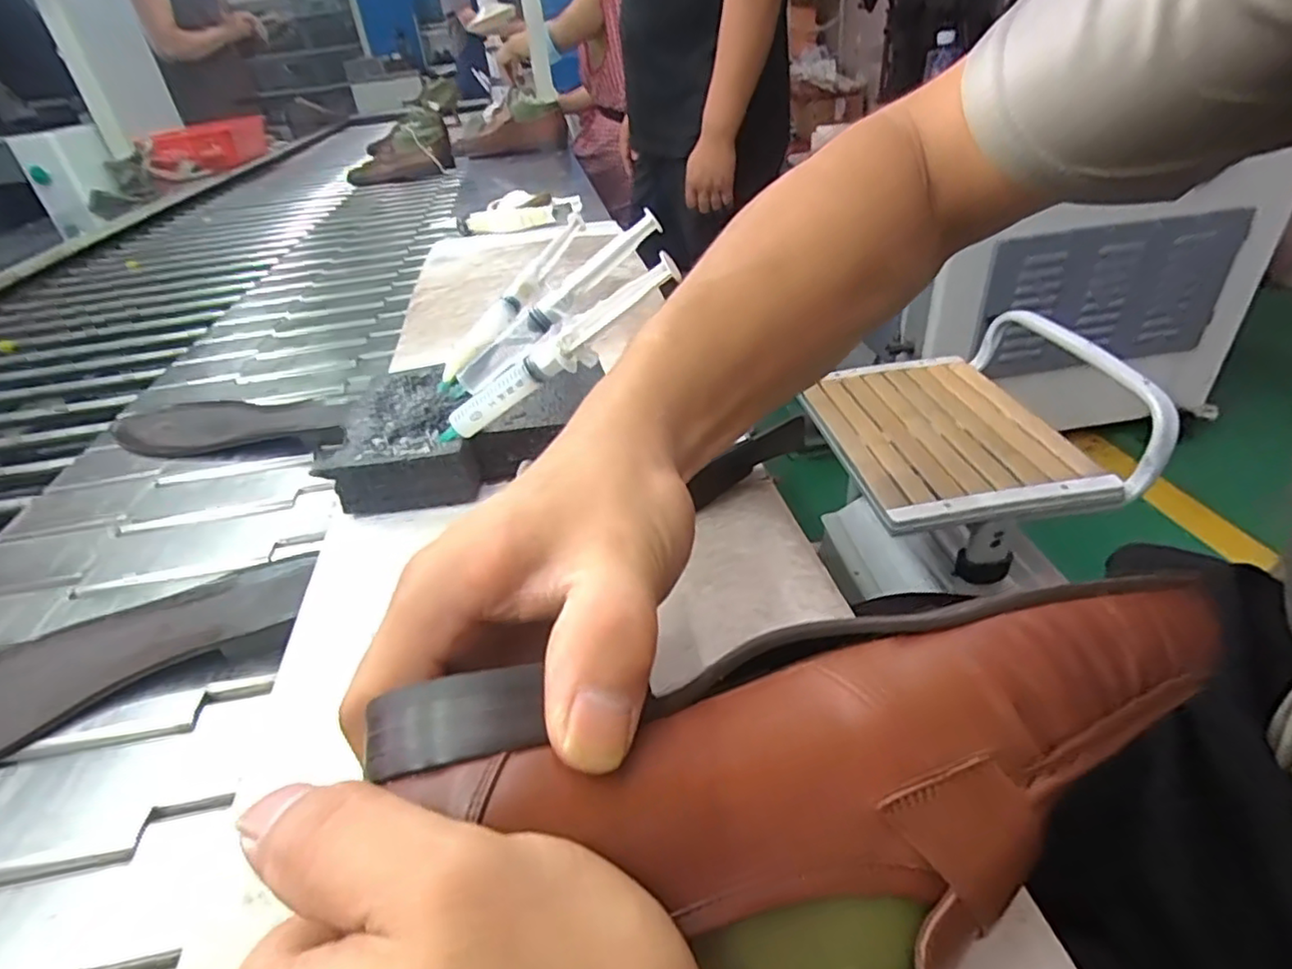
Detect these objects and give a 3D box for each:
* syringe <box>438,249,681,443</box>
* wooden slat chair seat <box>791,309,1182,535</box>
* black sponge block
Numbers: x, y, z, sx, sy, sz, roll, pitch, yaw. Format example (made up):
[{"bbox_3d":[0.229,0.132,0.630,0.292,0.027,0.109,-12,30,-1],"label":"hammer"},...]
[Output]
[{"bbox_3d":[-0.052,-0.063,0.343,0.161,0.021,0.012,-31,29,22],"label":"syringe"},{"bbox_3d":[0.418,-0.117,0.866,0.344,0.118,0.377,-8,35,-5],"label":"wooden slat chair seat"},{"bbox_3d":[-0.151,-0.031,0.406,0.078,0.033,0.121,-13,37,-10],"label":"black sponge block"}]

